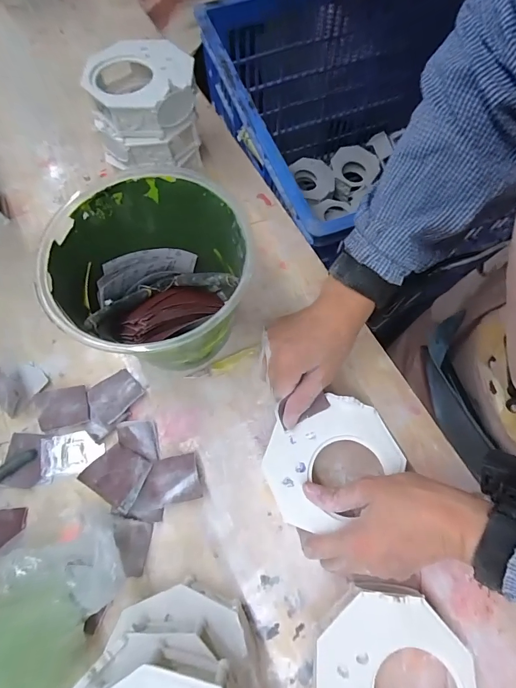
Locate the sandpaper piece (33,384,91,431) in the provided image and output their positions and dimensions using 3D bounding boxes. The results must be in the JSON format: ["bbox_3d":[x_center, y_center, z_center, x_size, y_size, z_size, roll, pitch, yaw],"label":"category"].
[{"bbox_3d":[-0.200,0.064,0.369,0.057,0.010,0.038,-9,70,-3],"label":"sandpaper piece"}]

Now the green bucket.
[{"bbox_3d":[-0.094,-0.053,0.349,0.144,0.131,0.163,30,73,11],"label":"green bucket"}]

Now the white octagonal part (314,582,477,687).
[{"bbox_3d":[0.102,0.258,0.283,0.115,0.041,0.116,-38,74,-12],"label":"white octagonal part"}]

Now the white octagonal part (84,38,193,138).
[{"bbox_3d":[-0.128,-0.286,0.408,0.116,0.044,0.112,-4,70,-2],"label":"white octagonal part"}]

